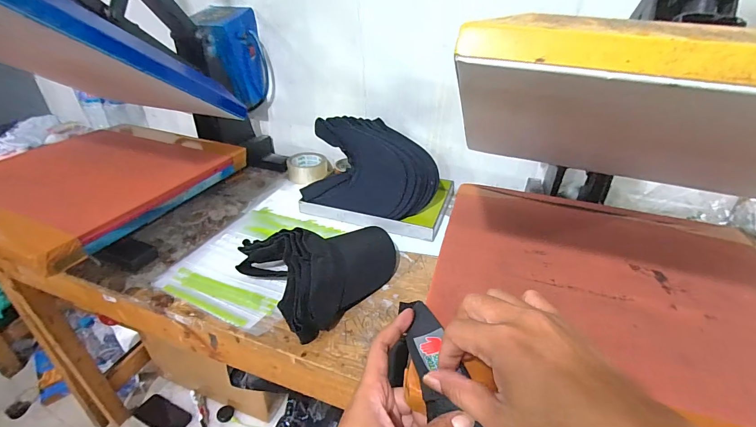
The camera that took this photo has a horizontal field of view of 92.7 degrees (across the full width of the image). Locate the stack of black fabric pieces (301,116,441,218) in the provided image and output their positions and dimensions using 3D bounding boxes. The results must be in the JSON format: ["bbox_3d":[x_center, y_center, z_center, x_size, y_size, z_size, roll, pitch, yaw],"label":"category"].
[{"bbox_3d":[-0.013,-0.091,0.774,0.276,0.180,0.116,10,34,13],"label":"stack of black fabric pieces"}]

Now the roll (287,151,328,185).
[{"bbox_3d":[-0.183,-0.120,0.947,0.105,0.041,0.107,-7,33,-12],"label":"roll"}]

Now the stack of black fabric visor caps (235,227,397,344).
[{"bbox_3d":[-0.082,0.070,0.600,0.240,0.099,0.202,-22,39,-31],"label":"stack of black fabric visor caps"}]

